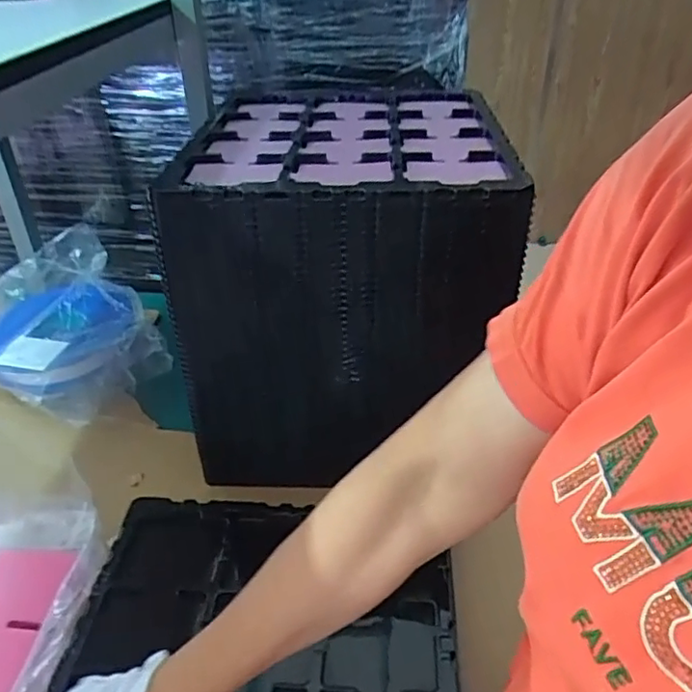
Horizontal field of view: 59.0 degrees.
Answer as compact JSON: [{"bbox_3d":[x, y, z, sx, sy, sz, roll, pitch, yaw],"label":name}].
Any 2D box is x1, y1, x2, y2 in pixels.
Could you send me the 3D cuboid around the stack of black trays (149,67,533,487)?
[{"bbox_3d":[-0.001,-0.078,0.752,0.343,0.355,0.329,0,35,1],"label":"stack of black trays"}]

